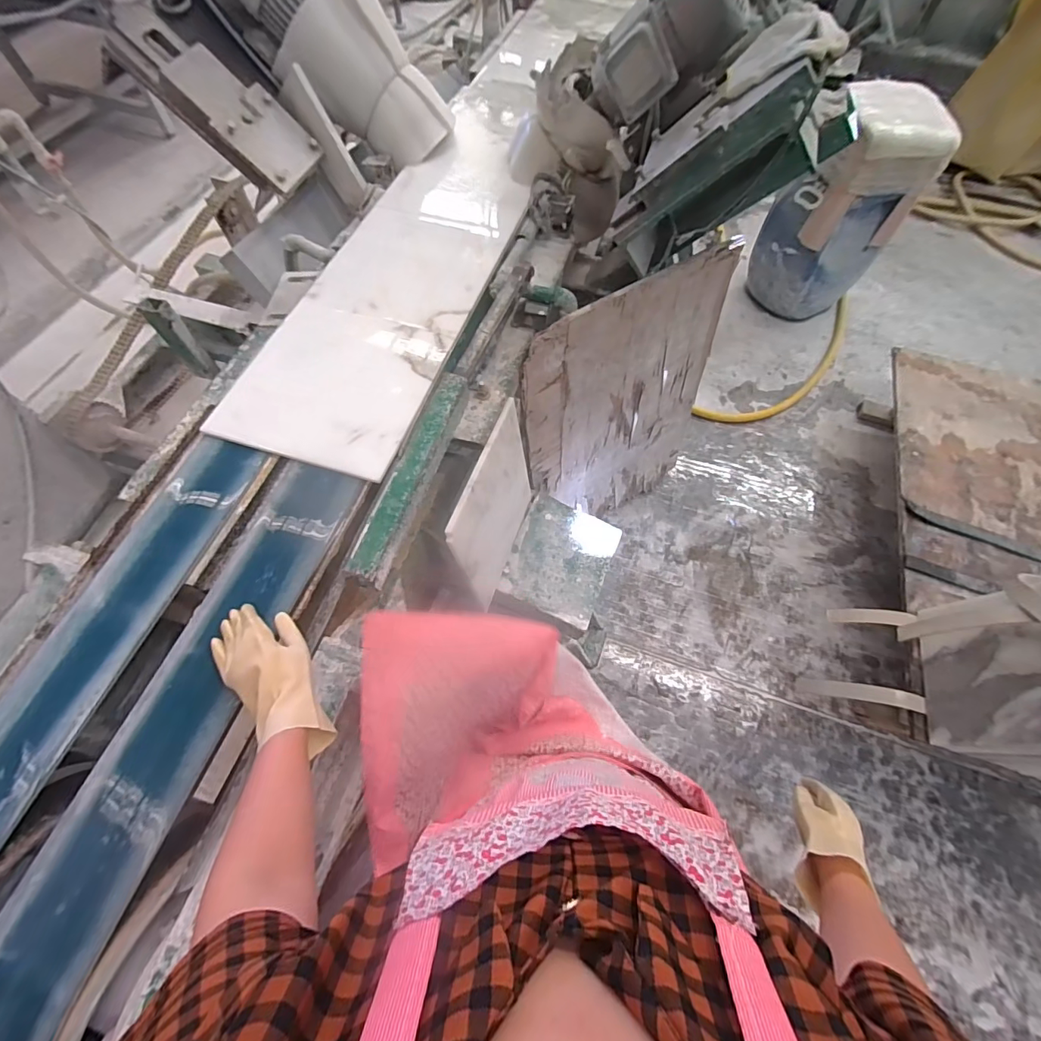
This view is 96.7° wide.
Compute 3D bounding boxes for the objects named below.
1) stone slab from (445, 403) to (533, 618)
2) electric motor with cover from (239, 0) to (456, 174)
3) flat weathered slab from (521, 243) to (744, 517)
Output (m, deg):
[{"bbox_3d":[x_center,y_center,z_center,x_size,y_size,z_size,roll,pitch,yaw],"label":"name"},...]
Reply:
[{"bbox_3d":[-0.042,-0.025,0.899,0.014,0.303,0.319,12,61,16],"label":"stone slab"},{"bbox_3d":[-0.351,-0.978,0.958,0.452,0.167,0.219,35,66,-27],"label":"electric motor with cover"},{"bbox_3d":[0.258,-0.248,1.177,0.528,0.724,0.019,-30,59,-12],"label":"flat weathered slab"}]

